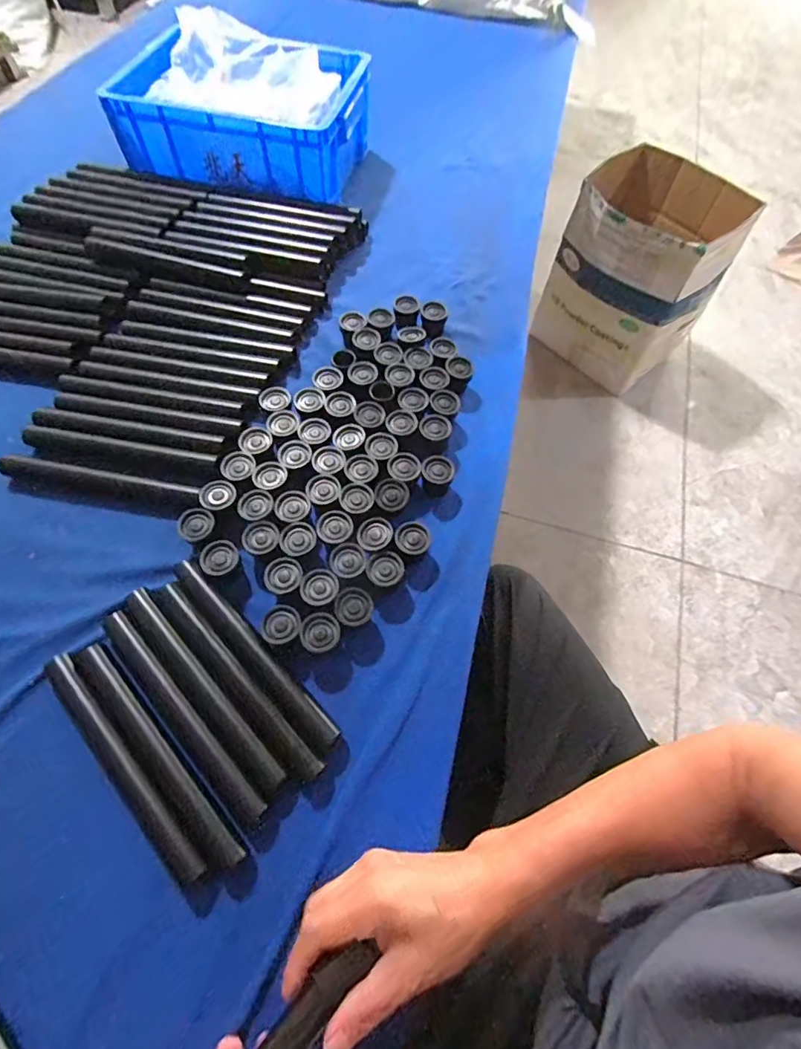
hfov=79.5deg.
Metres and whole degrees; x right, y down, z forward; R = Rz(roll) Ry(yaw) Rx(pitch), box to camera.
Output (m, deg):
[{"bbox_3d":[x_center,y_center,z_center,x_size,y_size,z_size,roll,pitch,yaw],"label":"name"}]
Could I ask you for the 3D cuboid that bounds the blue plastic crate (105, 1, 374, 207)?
[{"bbox_3d":[-0.238,-0.638,0.758,0.343,0.126,0.247,13,63,5],"label":"blue plastic crate"}]

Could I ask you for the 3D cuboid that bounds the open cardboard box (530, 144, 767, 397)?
[{"bbox_3d":[0.671,-0.719,1.394,0.316,0.434,0.411,-36,69,-18],"label":"open cardboard box"}]

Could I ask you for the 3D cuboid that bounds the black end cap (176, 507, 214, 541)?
[{"bbox_3d":[-0.204,0.001,0.483,0.040,0.015,0.033,33,66,14],"label":"black end cap"}]

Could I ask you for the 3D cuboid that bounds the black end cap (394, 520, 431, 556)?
[{"bbox_3d":[0.012,0.018,0.488,0.034,0.029,0.036,1,62,-2],"label":"black end cap"}]

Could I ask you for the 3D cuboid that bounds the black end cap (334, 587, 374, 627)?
[{"bbox_3d":[-0.044,0.081,0.455,0.035,0.029,0.034,1,62,-2],"label":"black end cap"}]

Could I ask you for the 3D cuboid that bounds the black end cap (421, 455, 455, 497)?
[{"bbox_3d":[0.040,-0.052,0.525,0.034,0.026,0.040,11,63,4],"label":"black end cap"}]

